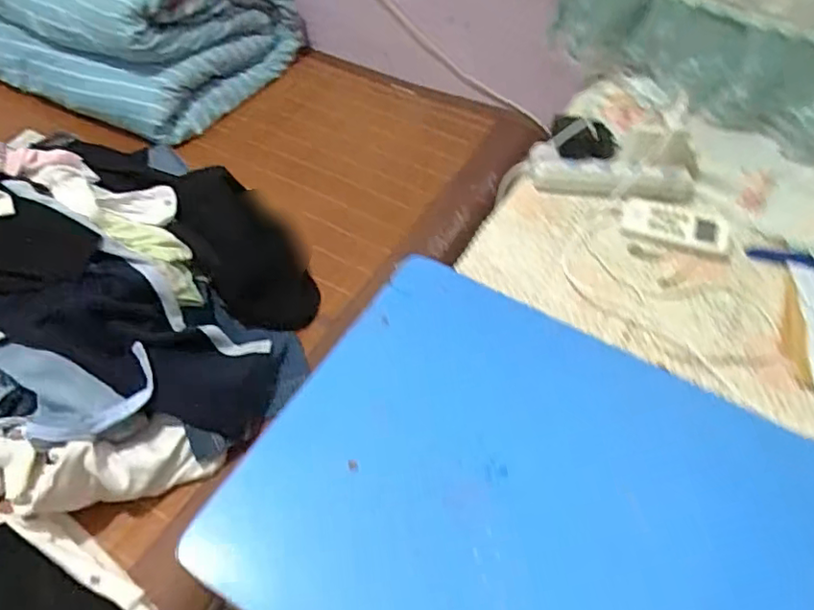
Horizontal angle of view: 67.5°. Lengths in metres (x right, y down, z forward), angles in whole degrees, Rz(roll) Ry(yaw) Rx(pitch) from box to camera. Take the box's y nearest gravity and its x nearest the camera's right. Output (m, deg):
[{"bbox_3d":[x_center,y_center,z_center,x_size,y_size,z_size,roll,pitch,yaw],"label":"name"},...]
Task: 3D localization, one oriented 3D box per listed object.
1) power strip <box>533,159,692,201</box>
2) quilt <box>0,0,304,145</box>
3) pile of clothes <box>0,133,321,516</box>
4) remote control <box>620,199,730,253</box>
[{"bbox_3d":[0.275,-0.165,0.803,0.212,0.045,0.058,4,50,-3],"label":"power strip"},{"bbox_3d":[-0.677,-0.713,1.435,0.655,0.306,0.505,24,52,13],"label":"quilt"},{"bbox_3d":[-0.625,-0.014,0.851,0.832,0.291,0.648,-20,55,-21],"label":"pile of clothes"},{"bbox_3d":[0.340,-0.099,0.776,0.130,0.015,0.056,16,70,11],"label":"remote control"}]

